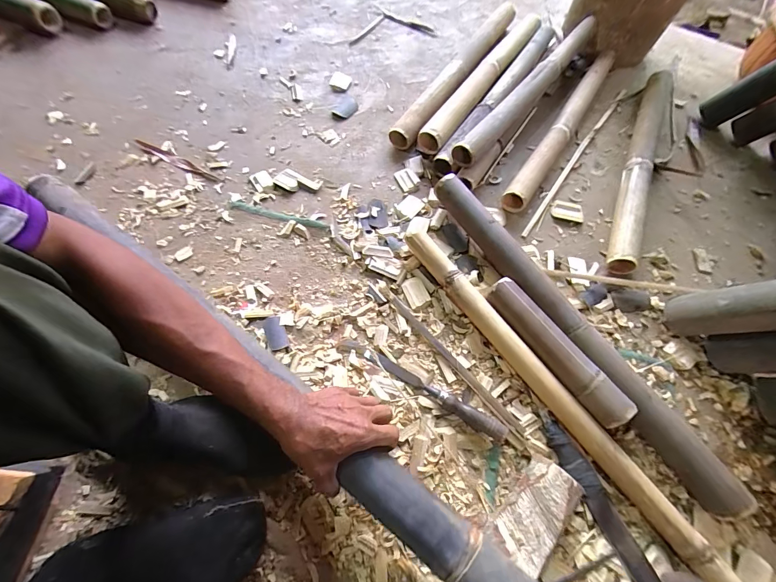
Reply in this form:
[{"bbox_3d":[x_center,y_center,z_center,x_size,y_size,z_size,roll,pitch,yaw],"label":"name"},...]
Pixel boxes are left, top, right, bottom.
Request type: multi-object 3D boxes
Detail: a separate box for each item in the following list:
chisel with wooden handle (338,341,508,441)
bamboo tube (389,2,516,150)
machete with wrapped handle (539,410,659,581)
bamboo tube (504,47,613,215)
[{"bbox_3d":[0.048,0.146,0.536,0.283,0.027,0.026,28,66,11],"label":"chisel with wooden handle"},{"bbox_3d":[0.186,-0.577,0.887,0.065,0.056,0.636,29,66,11],"label":"bamboo tube"},{"bbox_3d":[0.297,0.300,0.476,0.035,0.018,0.269,-22,67,-13],"label":"machete with wrapped handle"},{"bbox_3d":[0.427,-0.404,0.814,0.056,0.054,0.615,32,67,13],"label":"bamboo tube"}]

